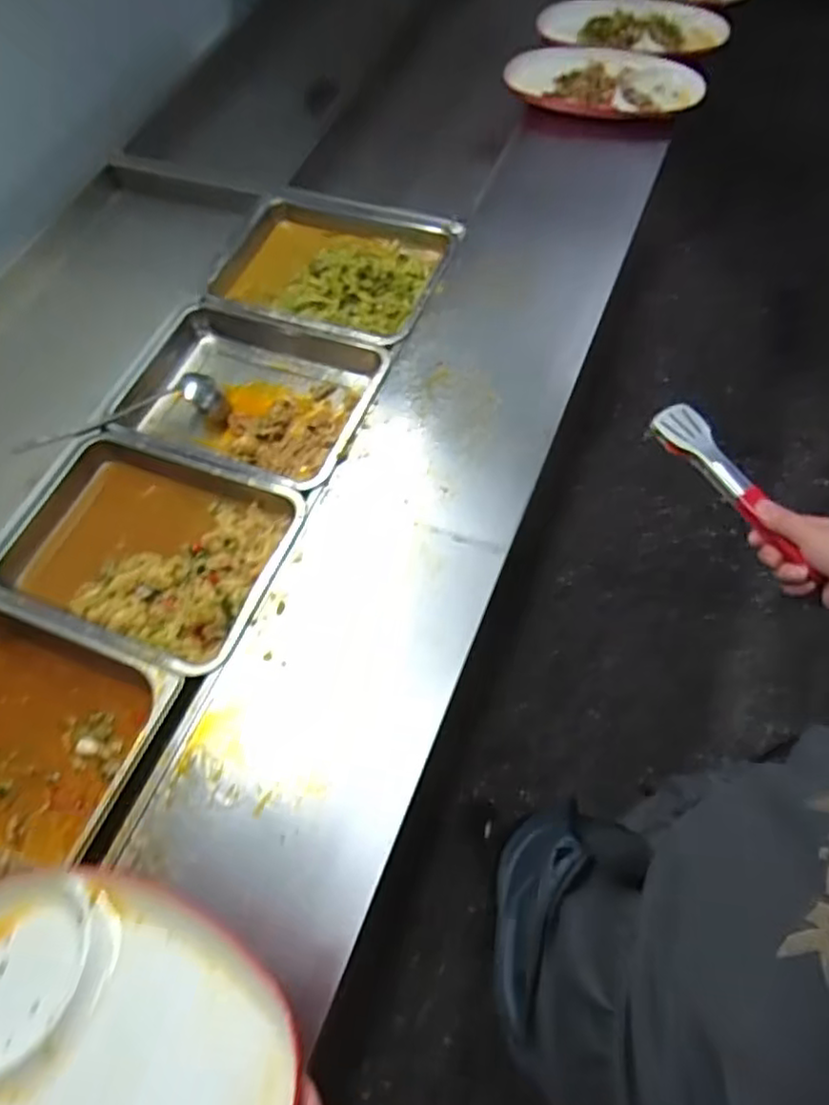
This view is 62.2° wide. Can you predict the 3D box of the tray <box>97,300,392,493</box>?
[{"bbox_3d":[-0.252,-0.218,0.976,0.381,0.084,0.253,15,63,14],"label":"tray"}]

